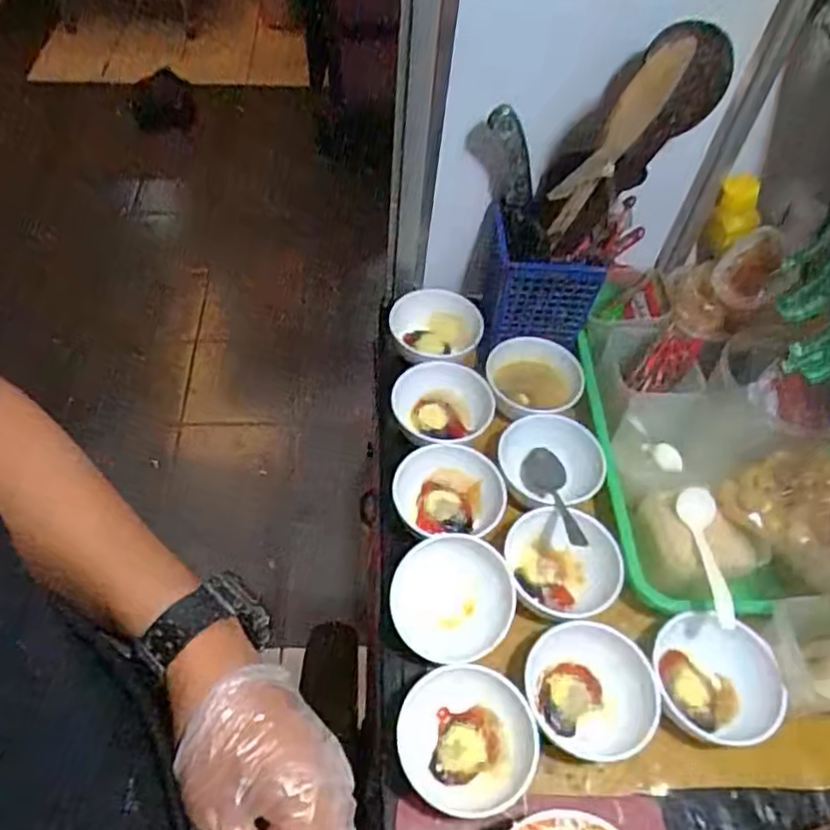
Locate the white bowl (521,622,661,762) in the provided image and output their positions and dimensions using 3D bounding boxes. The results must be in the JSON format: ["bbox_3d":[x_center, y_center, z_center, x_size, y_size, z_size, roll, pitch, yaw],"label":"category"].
[{"bbox_3d":[0.129,0.202,0.504,0.084,0.046,0.087,2,52,-2],"label":"white bowl"}]

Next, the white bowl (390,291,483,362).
[{"bbox_3d":[0.023,-0.083,0.705,0.091,0.049,0.088,2,52,-2],"label":"white bowl"}]

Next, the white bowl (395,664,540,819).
[{"bbox_3d":[0.035,0.224,0.478,0.091,0.045,0.092,2,52,-2],"label":"white bowl"}]

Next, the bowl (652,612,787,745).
[{"bbox_3d":[0.224,0.195,0.515,0.100,0.053,0.088,-27,58,-22],"label":"bowl"}]

